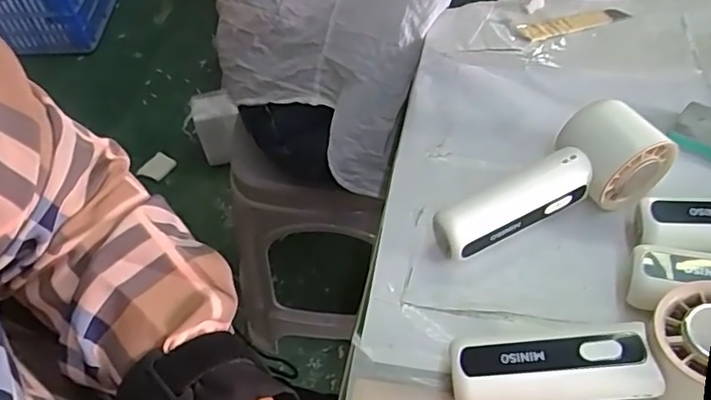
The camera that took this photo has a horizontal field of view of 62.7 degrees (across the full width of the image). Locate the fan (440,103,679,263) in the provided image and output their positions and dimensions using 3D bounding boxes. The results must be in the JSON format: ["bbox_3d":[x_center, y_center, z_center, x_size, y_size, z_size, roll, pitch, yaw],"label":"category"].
[{"bbox_3d":[0.122,-0.013,0.374,0.151,0.059,0.046,-19,53,-9],"label":"fan"}]

